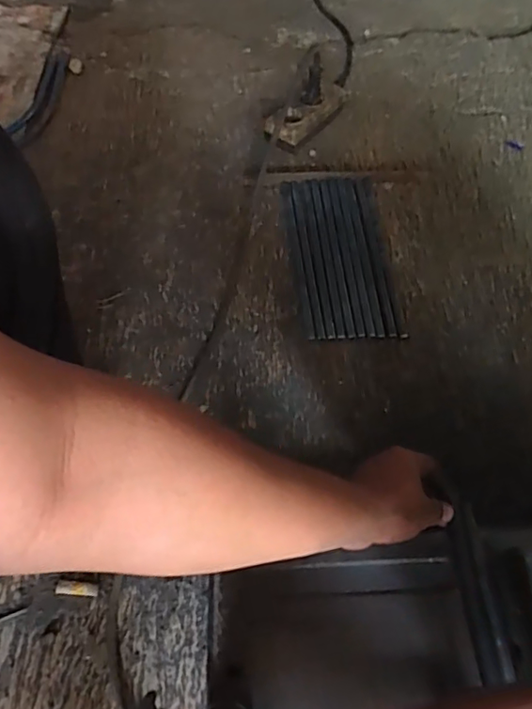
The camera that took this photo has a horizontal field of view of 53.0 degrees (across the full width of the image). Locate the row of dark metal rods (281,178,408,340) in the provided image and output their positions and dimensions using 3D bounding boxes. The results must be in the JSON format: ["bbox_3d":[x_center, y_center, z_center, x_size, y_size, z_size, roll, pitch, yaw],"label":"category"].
[{"bbox_3d":[0.099,-0.135,0.717,0.121,0.012,0.265,-4,60,-2],"label":"row of dark metal rods"}]

